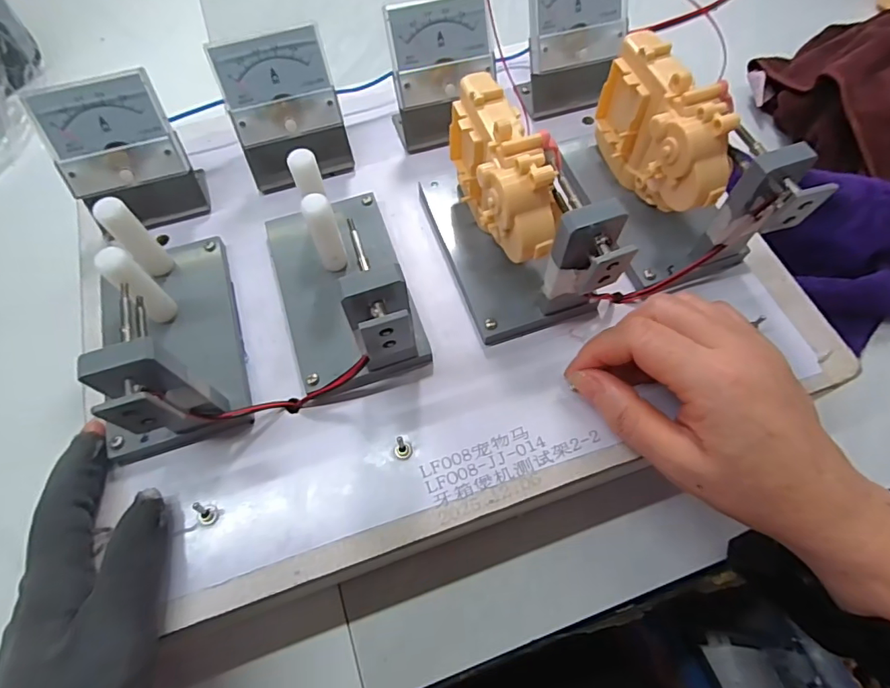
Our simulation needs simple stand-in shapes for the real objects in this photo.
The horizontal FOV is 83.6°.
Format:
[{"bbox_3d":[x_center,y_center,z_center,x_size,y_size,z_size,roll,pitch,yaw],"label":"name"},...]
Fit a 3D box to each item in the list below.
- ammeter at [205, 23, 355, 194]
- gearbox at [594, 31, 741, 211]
[{"bbox_3d":[-0.096,-0.140,0.303,0.065,0.071,0.042,-18,65,-7],"label":"ammeter"},{"bbox_3d":[0.120,-0.114,0.275,0.034,0.070,0.093,-15,65,-6],"label":"gearbox"}]

